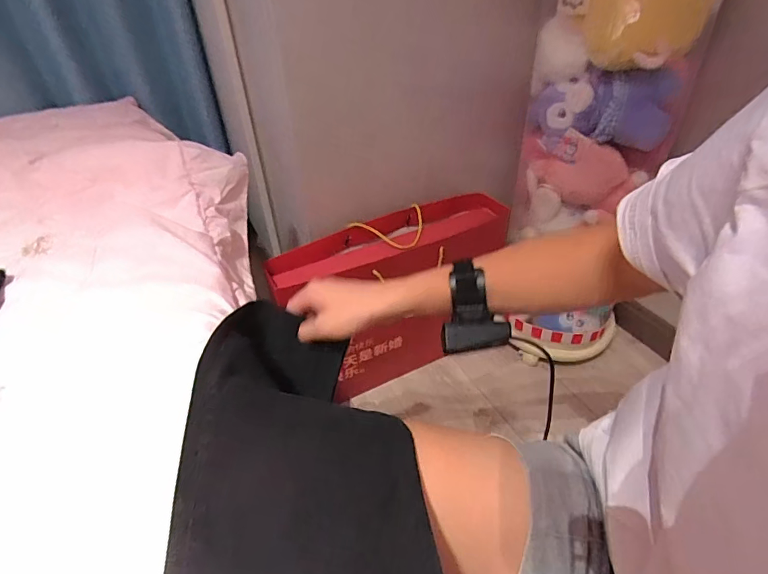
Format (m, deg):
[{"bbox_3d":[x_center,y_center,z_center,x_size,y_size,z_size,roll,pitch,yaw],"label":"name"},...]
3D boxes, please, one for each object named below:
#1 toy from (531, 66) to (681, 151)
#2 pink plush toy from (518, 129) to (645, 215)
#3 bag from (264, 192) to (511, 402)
[{"bbox_3d":[0.355,-0.294,0.742,0.208,0.110,0.071,10,42,15],"label":"toy"},{"bbox_3d":[0.339,-0.216,0.815,0.213,0.123,0.063,25,47,29],"label":"pink plush toy"},{"bbox_3d":[0.026,0.040,0.965,0.473,0.360,0.137,-19,43,-19],"label":"bag"}]

